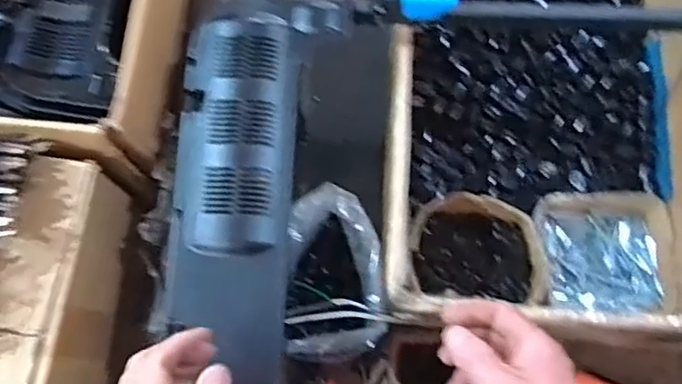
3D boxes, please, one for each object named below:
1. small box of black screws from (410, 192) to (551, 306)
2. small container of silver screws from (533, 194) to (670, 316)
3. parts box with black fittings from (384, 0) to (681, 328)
[{"bbox_3d":[0.170,0.072,0.776,0.154,0.066,0.127,6,75,3],"label":"small box of black screws"},{"bbox_3d":[0.317,0.079,0.773,0.156,0.054,0.148,0,75,2],"label":"small container of silver screws"},{"bbox_3d":[0.238,-0.105,0.778,0.352,0.167,0.536,4,75,3],"label":"parts box with black fittings"}]

